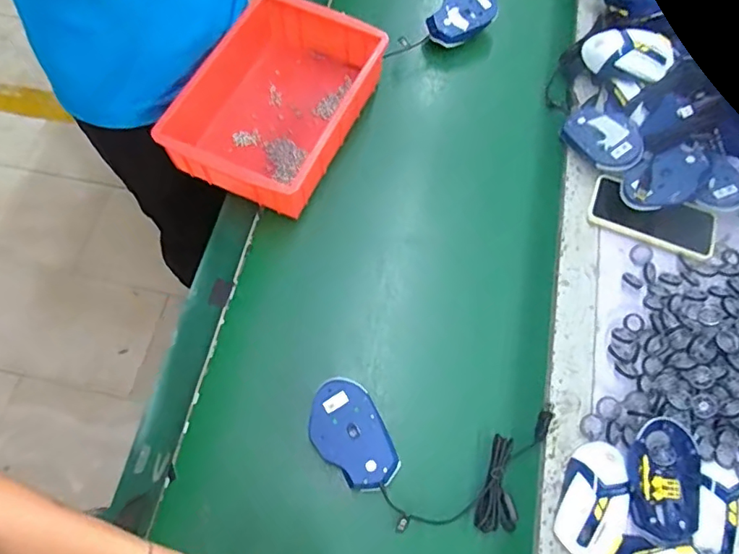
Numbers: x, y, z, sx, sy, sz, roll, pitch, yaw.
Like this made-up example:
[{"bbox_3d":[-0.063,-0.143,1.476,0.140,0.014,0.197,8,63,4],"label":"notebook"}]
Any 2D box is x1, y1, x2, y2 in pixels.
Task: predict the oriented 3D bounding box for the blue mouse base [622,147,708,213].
[{"bbox_3d":[0.386,-0.126,0.674,0.115,0.024,0.067,-25,72,-13],"label":"blue mouse base"}]

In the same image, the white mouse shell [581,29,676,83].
[{"bbox_3d":[0.371,-0.321,0.739,0.118,0.043,0.059,24,69,6],"label":"white mouse shell"}]

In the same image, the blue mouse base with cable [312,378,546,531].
[{"bbox_3d":[0.062,0.195,0.559,0.262,0.043,0.142,9,67,5],"label":"blue mouse base with cable"}]

